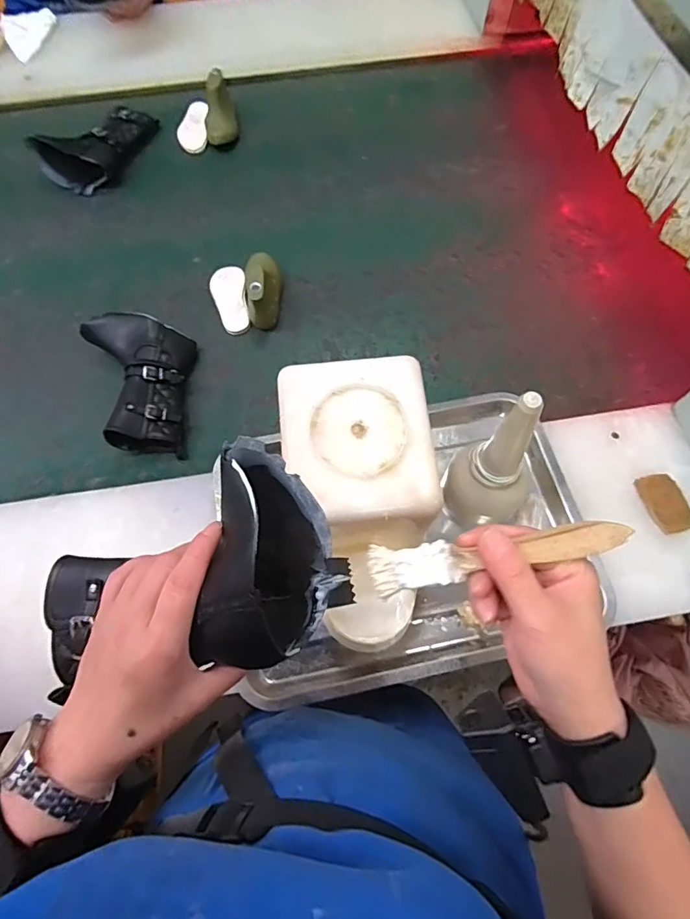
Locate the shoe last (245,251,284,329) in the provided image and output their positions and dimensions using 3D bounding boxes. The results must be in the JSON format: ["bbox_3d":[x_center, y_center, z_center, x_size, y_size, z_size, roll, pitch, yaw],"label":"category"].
[{"bbox_3d":[-0.121,-0.266,0.709,0.048,0.059,0.123,-3,67,-1],"label":"shoe last"}]

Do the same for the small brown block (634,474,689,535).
[{"bbox_3d":[0.364,0.049,0.545,0.045,0.005,0.068,-13,68,-5],"label":"small brown block"}]

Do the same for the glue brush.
[{"bbox_3d":[0.083,0.054,0.271,0.138,0.009,0.026,-11,67,12],"label":"glue brush"}]

